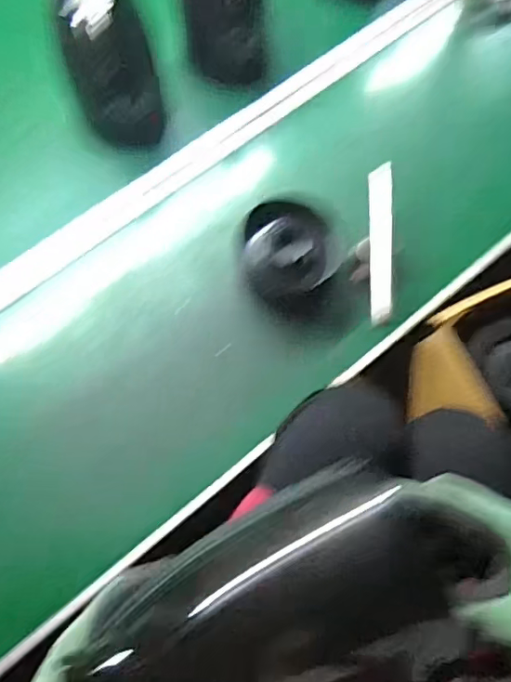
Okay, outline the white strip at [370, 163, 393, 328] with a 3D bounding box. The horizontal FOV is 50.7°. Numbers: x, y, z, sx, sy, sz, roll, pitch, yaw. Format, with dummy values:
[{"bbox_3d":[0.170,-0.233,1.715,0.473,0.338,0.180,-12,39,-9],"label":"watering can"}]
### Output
[{"bbox_3d":[0.147,-0.118,0.631,0.027,0.009,0.197,-3,75,20],"label":"white strip"}]

